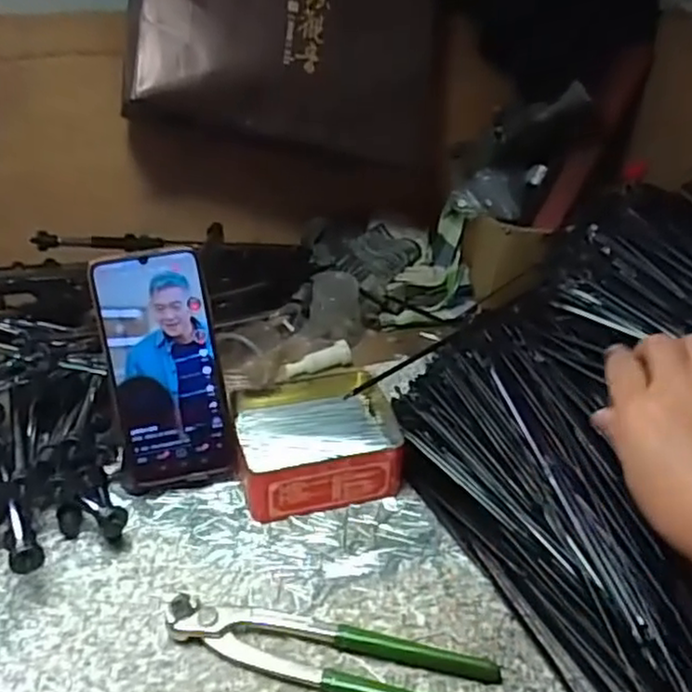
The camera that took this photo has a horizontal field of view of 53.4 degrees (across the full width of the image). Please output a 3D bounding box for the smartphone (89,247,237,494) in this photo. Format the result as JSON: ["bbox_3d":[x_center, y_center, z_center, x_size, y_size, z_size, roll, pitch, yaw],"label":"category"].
[{"bbox_3d":[-0.129,0.019,0.498,0.079,0.170,0.011,-8,10,-8],"label":"smartphone"}]

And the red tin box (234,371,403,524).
[{"bbox_3d":[-0.023,0.073,0.540,0.125,0.041,0.114,-6,36,-11],"label":"red tin box"}]

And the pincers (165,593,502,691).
[{"bbox_3d":[-0.010,0.182,0.414,0.198,0.017,0.048,9,36,10],"label":"pincers"}]

